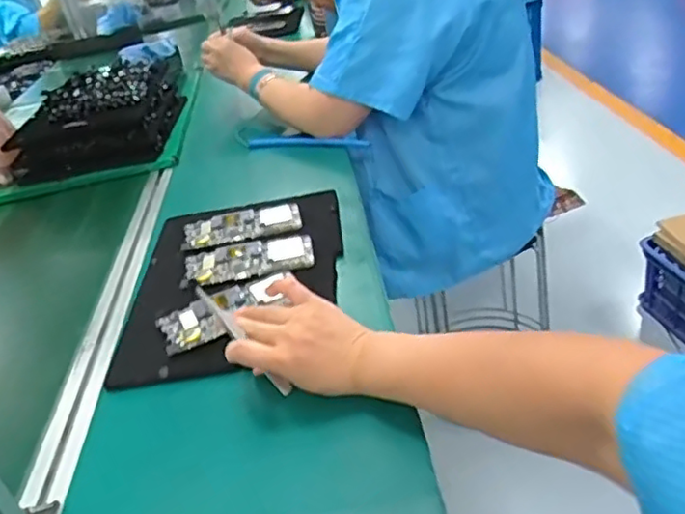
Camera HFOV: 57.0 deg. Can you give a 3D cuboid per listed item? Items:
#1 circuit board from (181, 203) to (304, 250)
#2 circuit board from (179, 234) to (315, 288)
[{"bbox_3d":[-0.132,-0.043,0.834,0.153,0.010,0.073,-14,31,-5],"label":"circuit board"},{"bbox_3d":[-0.112,0.003,0.757,0.153,0.007,0.074,-11,31,0],"label":"circuit board"}]

